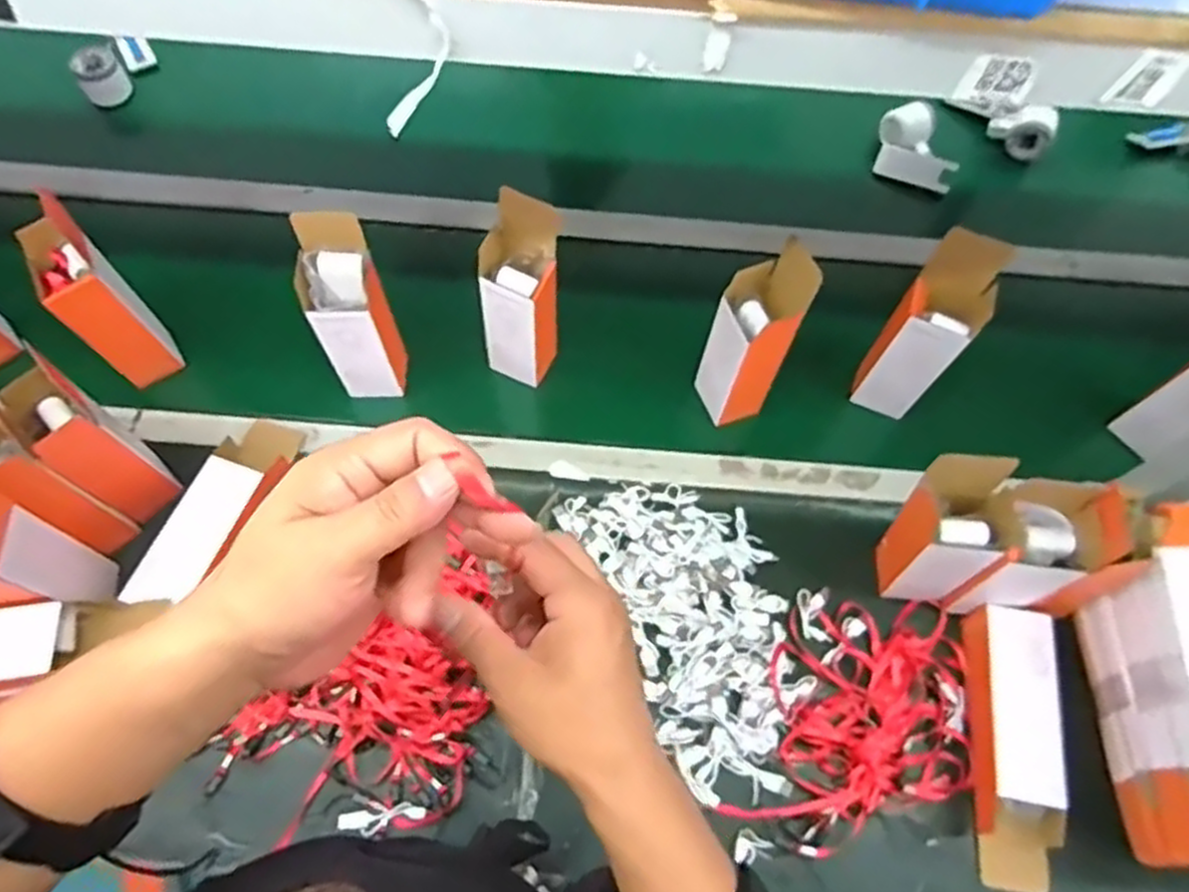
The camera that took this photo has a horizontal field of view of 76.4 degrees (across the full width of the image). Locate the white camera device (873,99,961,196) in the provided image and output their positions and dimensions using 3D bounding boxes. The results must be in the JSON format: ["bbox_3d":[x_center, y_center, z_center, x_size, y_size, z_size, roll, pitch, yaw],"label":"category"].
[{"bbox_3d":[0.450,-0.415,1.058,0.109,0.067,0.101,20,66,7],"label":"white camera device"}]

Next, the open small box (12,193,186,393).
[{"bbox_3d":[-0.539,-0.153,0.825,0.069,0.202,0.099,-39,72,-18],"label":"open small box"}]

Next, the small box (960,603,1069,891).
[{"bbox_3d":[0.398,0.279,0.716,0.072,0.050,0.251,11,65,2],"label":"small box"}]

